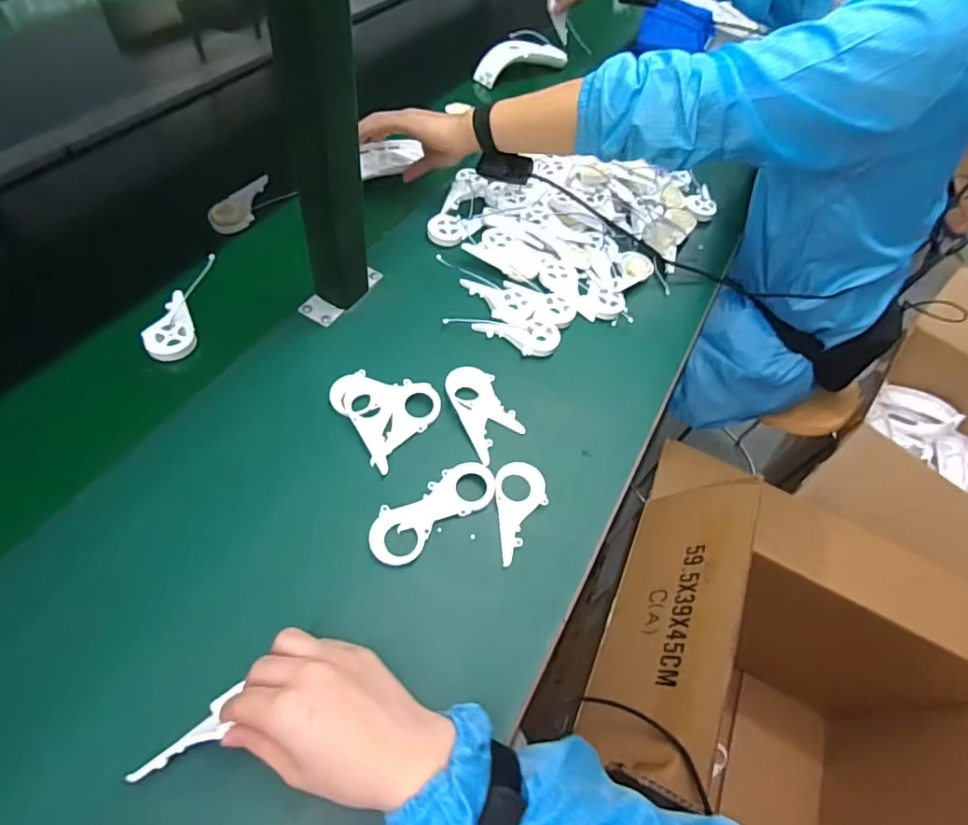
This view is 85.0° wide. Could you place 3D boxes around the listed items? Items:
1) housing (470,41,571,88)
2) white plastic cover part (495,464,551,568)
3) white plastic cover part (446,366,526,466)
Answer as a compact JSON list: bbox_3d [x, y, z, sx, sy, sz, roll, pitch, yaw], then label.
[{"bbox_3d":[0.065,-0.637,0.949,0.198,0.043,0.047,-30,69,-24],"label":"housing"},{"bbox_3d":[0.035,0.086,0.470,0.046,0.005,0.092,0,60,-10],"label":"white plastic cover part"},{"bbox_3d":[0.000,-0.005,0.523,0.055,0.011,0.105,-20,65,-20],"label":"white plastic cover part"}]

